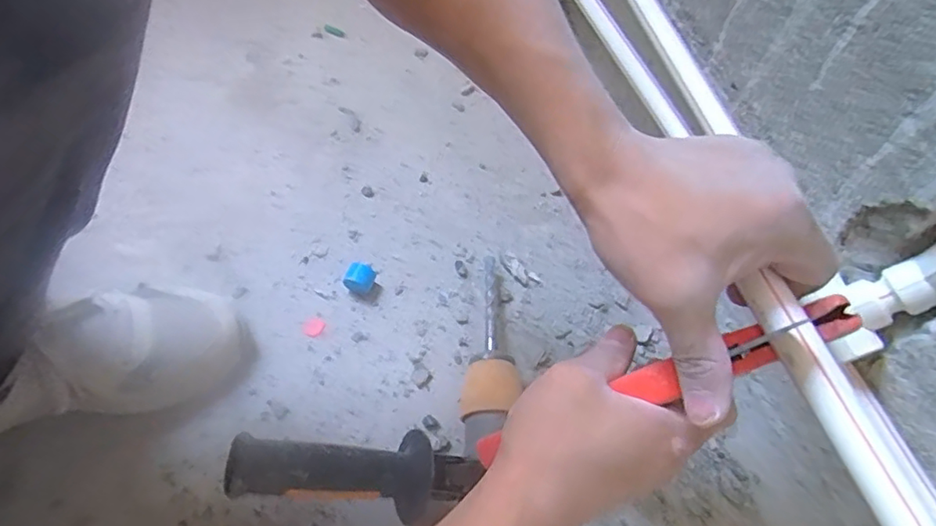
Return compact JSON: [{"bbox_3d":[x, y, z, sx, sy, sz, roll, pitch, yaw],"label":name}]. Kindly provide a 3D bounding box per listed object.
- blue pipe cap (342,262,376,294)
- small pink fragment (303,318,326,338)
[{"bbox_3d":[-0.106,0.015,0.560,0.025,0.026,0.024,20,62,9],"label":"blue pipe cap"},{"bbox_3d":[-0.148,0.061,0.548,0.019,0.004,0.019,2,60,-3],"label":"small pink fragment"}]

